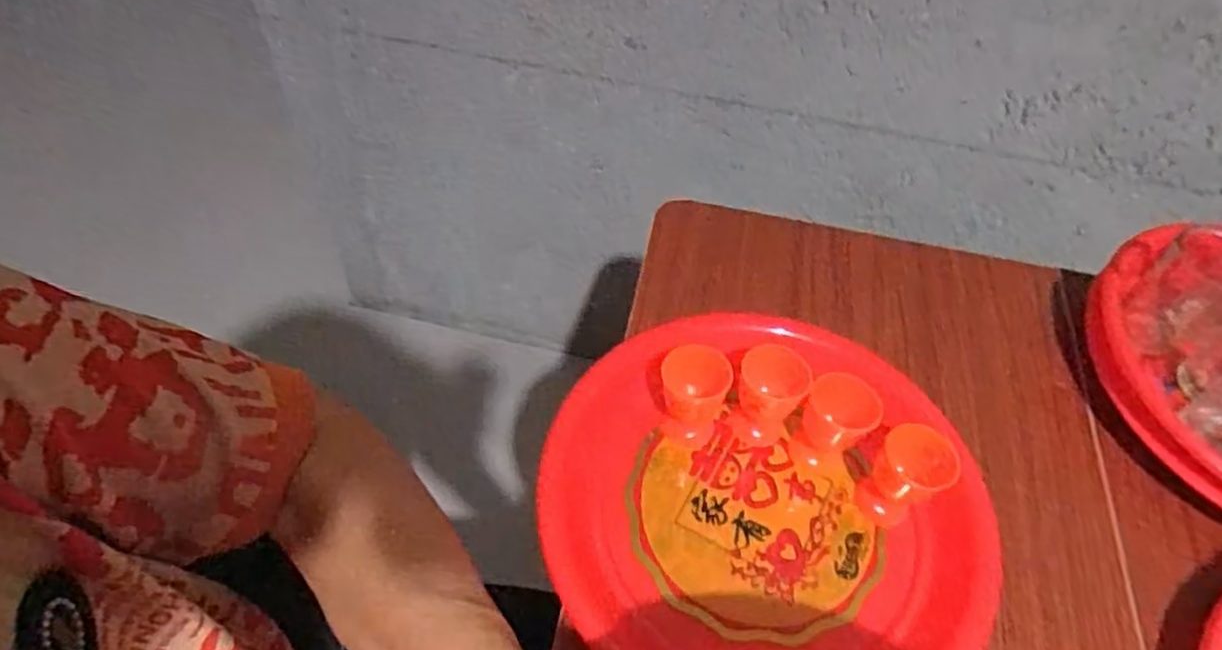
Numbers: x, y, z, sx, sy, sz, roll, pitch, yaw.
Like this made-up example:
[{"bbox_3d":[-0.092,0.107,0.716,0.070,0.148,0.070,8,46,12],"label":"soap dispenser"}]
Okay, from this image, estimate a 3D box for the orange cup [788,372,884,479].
[{"bbox_3d":[0.137,0.061,0.466,0.041,0.055,0.045,31,56,18],"label":"orange cup"}]

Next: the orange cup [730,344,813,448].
[{"bbox_3d":[0.098,0.045,0.475,0.040,0.053,0.043,2,53,-3],"label":"orange cup"}]

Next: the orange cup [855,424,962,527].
[{"bbox_3d":[0.171,0.090,0.443,0.034,0.065,0.038,-31,61,-25],"label":"orange cup"}]

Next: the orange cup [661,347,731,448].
[{"bbox_3d":[0.050,0.043,0.467,0.038,0.062,0.037,2,53,-3],"label":"orange cup"}]

